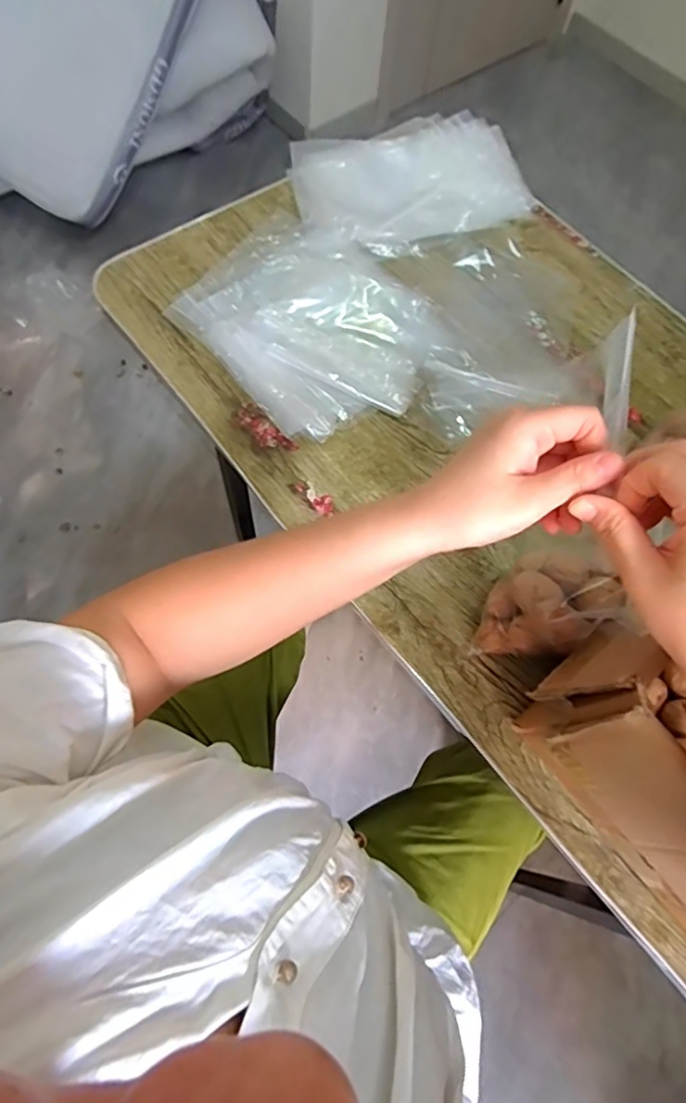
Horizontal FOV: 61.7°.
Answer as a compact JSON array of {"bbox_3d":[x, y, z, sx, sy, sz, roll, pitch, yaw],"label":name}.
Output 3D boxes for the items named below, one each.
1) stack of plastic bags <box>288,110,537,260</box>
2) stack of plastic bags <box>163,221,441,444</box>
[{"bbox_3d":[0.084,-0.459,0.713,0.279,0.021,0.184,-14,69,-11],"label":"stack of plastic bags"},{"bbox_3d":[-0.031,-0.256,0.625,0.229,0.034,0.267,-40,76,-19],"label":"stack of plastic bags"}]

